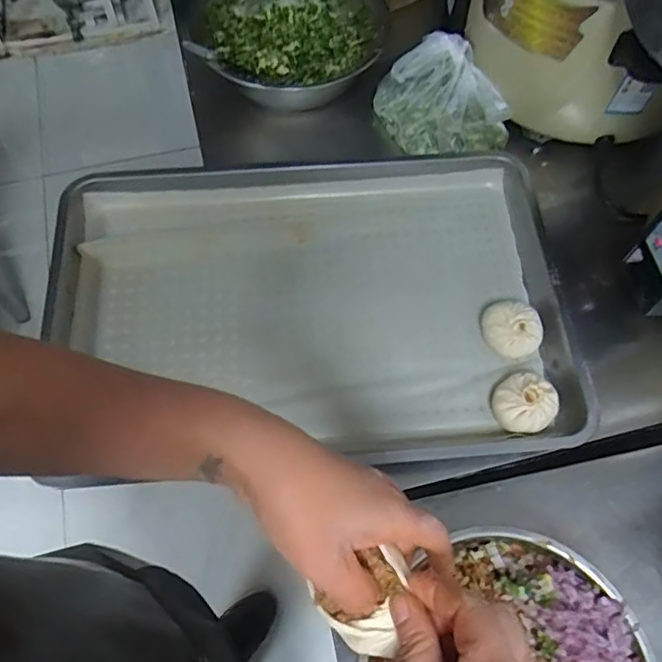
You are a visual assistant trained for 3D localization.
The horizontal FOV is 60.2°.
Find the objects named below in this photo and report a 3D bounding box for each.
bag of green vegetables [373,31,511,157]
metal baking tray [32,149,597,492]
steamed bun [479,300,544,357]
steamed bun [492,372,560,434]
[{"bbox_3d":[0.156,-0.314,0.780,0.156,0.097,0.144,-11,67,-5],"label":"bag of green vegetables"},{"bbox_3d":[-0.025,-0.029,0.682,0.587,0.048,0.403,-6,66,-3],"label":"metal baking tray"},{"bbox_3d":[0.208,0.001,0.664,0.068,0.041,0.060,33,70,13],"label":"steamed bun"},{"bbox_3d":[0.208,0.082,0.623,0.064,0.048,0.062,0,66,-1],"label":"steamed bun"}]

